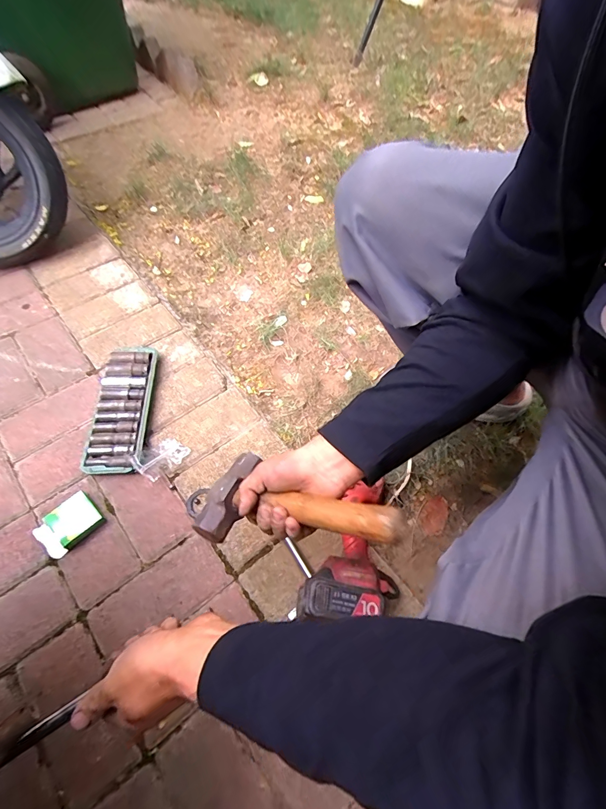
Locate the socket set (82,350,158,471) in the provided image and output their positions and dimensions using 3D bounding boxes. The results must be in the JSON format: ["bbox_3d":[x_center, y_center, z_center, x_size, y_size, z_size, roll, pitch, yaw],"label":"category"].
[{"bbox_3d":[-0.342,0.003,0.707,0.105,0.035,0.264,-2,60,-5],"label":"socket set"}]

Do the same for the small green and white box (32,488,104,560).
[{"bbox_3d":[-0.379,0.195,0.603,0.067,0.028,0.091,41,65,19],"label":"small green and white box"}]

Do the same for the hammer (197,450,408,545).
[{"bbox_3d":[-0.013,0.106,0.408,0.264,0.033,0.115,-7,49,42],"label":"hammer"}]

